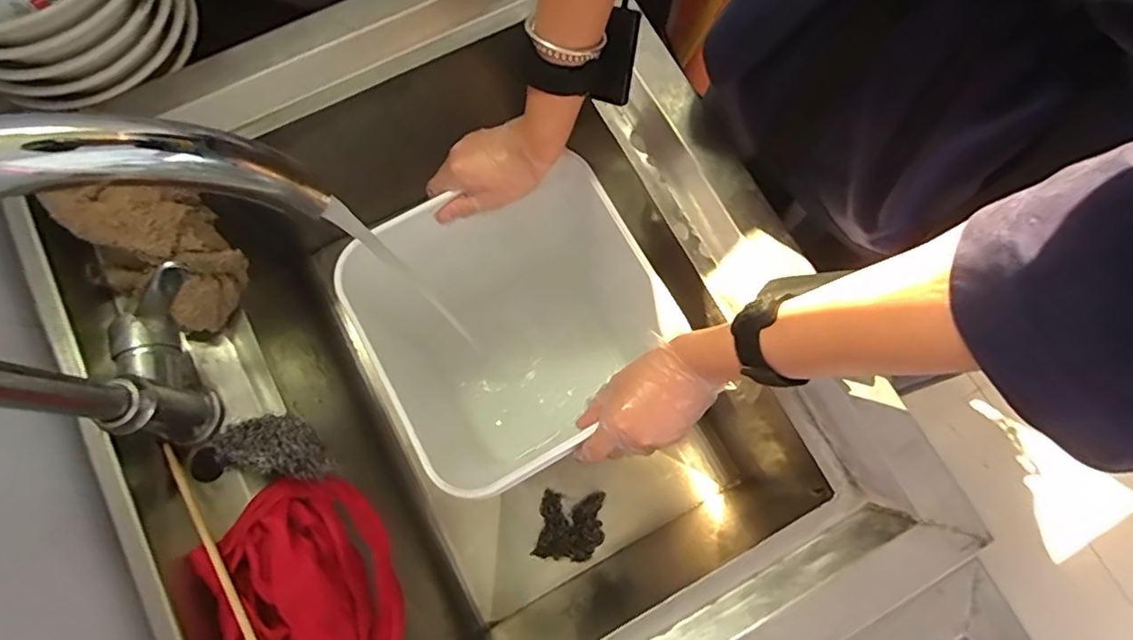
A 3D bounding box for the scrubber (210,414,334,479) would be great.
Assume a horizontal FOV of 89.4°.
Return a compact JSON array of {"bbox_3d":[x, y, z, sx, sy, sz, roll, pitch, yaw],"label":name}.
[{"bbox_3d":[-0.229,0.096,0.443,0.087,0.036,0.043,9,76,0],"label":"scrubber"}]

